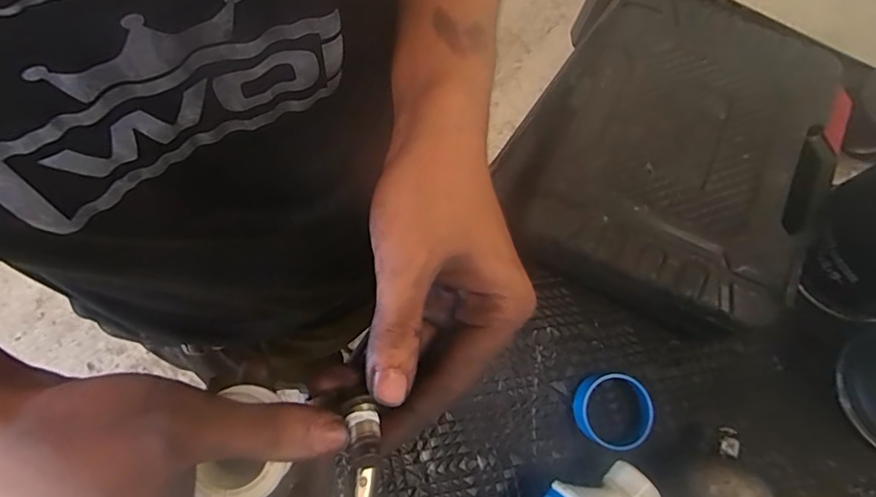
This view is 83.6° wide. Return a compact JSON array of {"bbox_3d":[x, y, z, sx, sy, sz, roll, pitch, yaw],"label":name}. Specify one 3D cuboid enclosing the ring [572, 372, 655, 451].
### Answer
[{"bbox_3d":[0.116,0.109,0.330,0.046,0.026,0.047,1,70,-2],"label":"ring"}]

